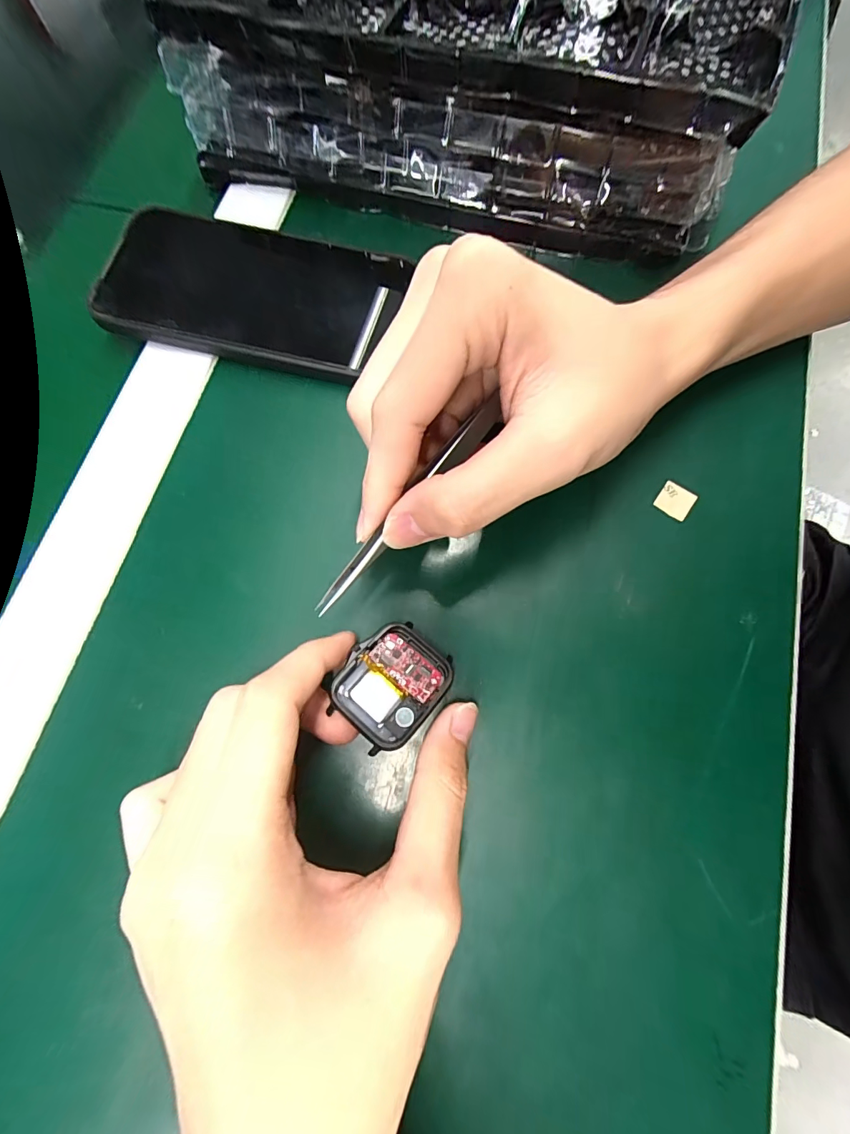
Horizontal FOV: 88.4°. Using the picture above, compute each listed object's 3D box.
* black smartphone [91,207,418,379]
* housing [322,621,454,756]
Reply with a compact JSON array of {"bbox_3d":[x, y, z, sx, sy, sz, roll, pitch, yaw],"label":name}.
[{"bbox_3d":[-0.091,-0.147,0.225,0.151,0.008,0.080,13,76,3],"label":"black smartphone"},{"bbox_3d":[-0.014,0.047,0.180,0.037,0.011,0.045,39,64,9],"label":"housing"}]

